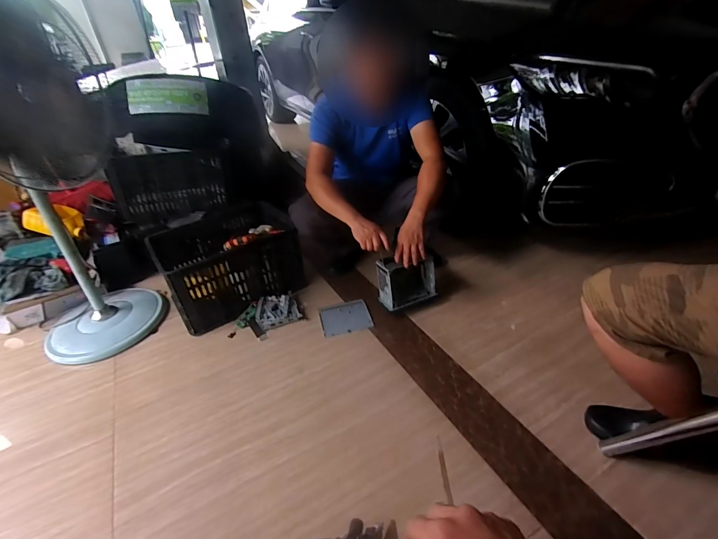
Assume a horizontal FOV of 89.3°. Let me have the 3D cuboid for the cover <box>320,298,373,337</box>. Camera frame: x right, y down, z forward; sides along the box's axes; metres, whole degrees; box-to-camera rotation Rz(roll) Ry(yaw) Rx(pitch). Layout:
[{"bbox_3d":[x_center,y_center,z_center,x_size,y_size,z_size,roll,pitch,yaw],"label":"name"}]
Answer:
[{"bbox_3d":[-0.053,0.182,1.398,0.184,0.016,0.163,-13,34,-7],"label":"cover"}]

